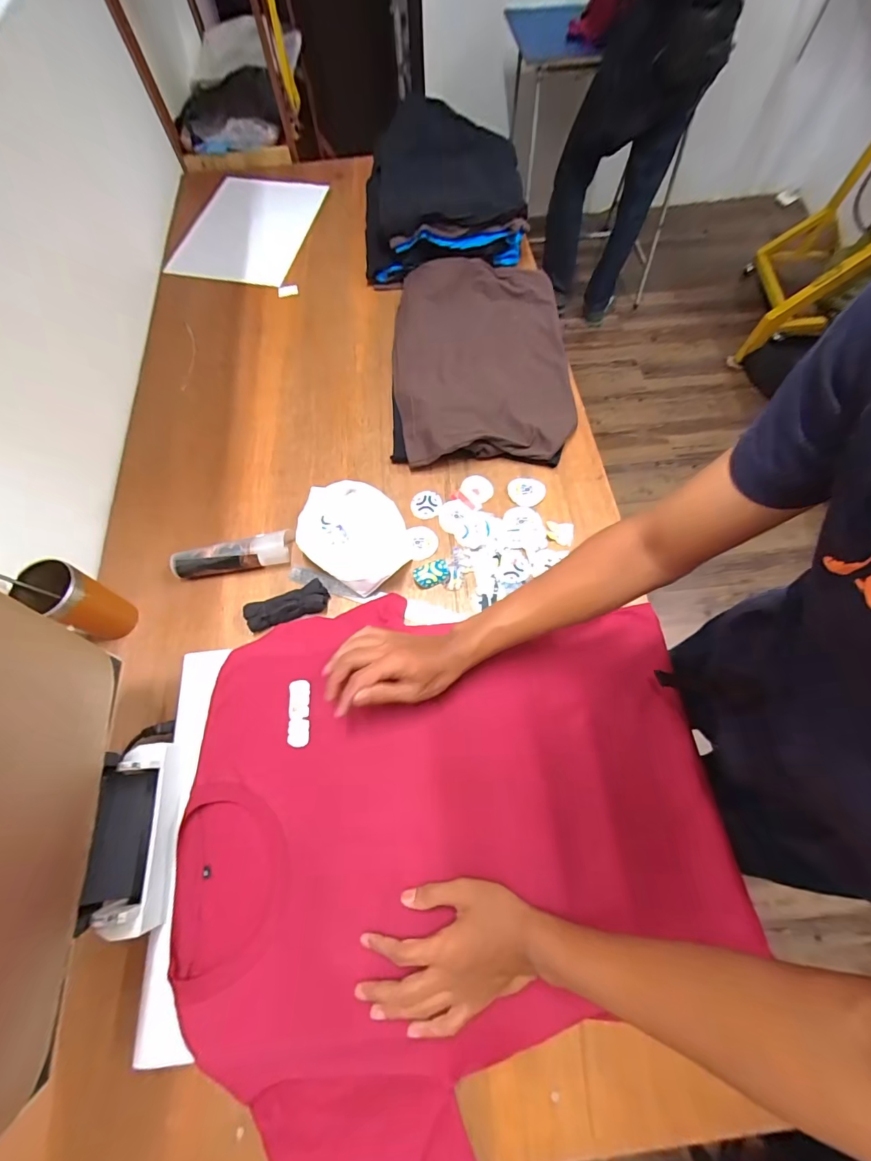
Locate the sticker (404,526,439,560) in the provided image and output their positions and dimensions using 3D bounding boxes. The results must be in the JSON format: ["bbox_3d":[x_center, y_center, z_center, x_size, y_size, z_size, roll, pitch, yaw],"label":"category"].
[{"bbox_3d":[-0.024,-0.065,0.723,0.057,0.004,0.063,-4,67,0],"label":"sticker"}]

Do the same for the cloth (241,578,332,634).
[{"bbox_3d":[-0.231,0.041,0.675,0.126,0.044,0.047,-20,68,-7],"label":"cloth"}]

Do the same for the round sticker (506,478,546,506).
[{"bbox_3d":[0.163,-0.158,0.763,0.065,0.006,0.053,-18,77,-5],"label":"round sticker"}]

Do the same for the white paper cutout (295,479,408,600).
[{"bbox_3d":[-0.133,-0.076,0.712,0.191,0.042,0.162,36,72,15],"label":"white paper cutout"}]

